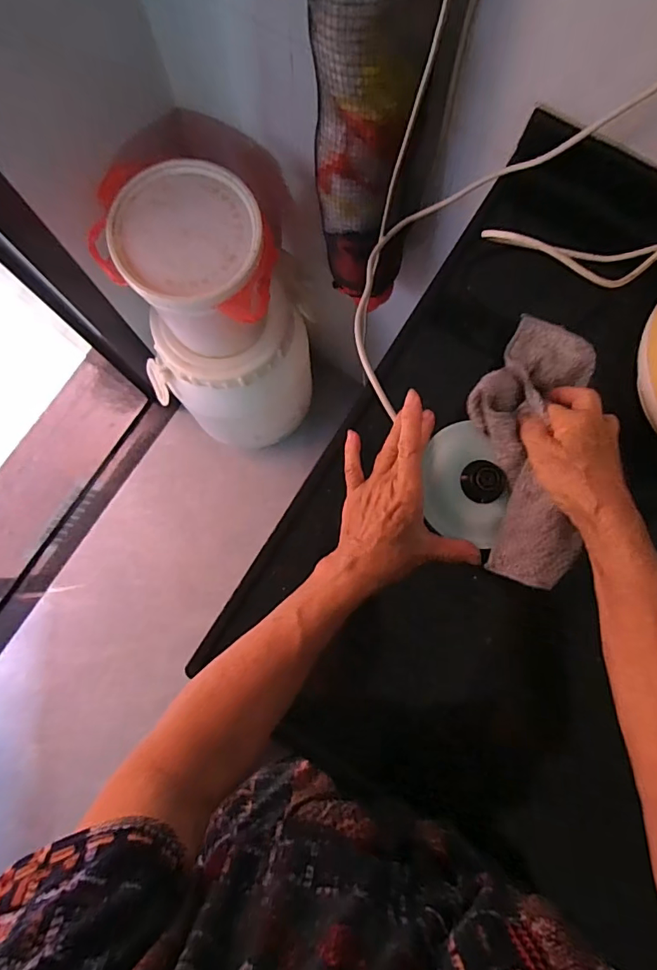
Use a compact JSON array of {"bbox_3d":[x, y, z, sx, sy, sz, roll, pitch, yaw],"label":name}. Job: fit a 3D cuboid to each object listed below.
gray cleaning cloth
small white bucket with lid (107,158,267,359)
[{"bbox_3d":[0.171,-0.041,0.404,0.100,0.040,0.237,8,76,1],"label":"gray cleaning cloth"},{"bbox_3d":[-0.182,-0.309,0.715,0.182,0.214,0.178,0,81,0],"label":"small white bucket with lid"}]

